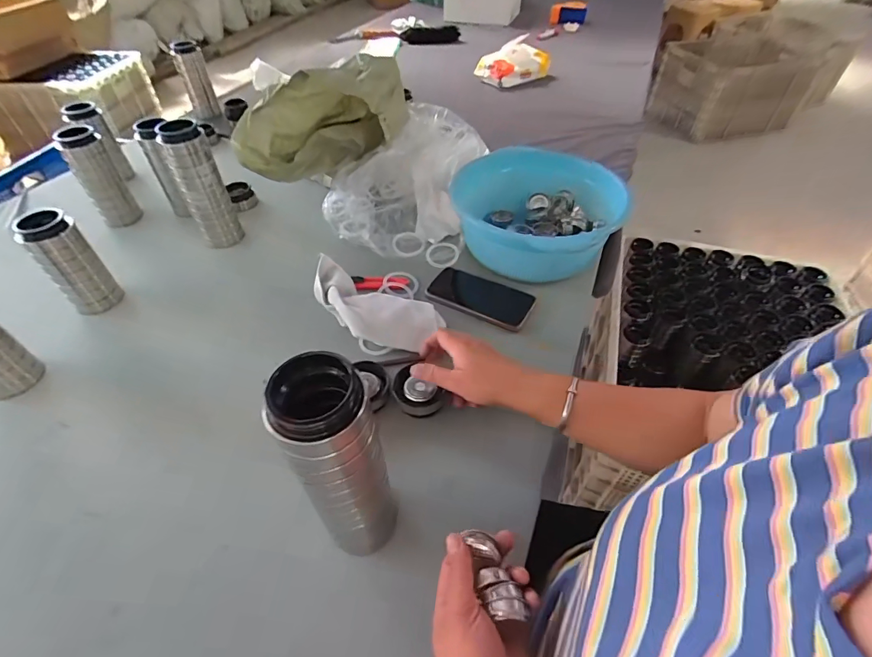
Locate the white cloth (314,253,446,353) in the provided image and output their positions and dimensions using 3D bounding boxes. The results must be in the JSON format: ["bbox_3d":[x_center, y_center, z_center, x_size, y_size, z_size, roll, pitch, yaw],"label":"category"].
[{"bbox_3d":[-0.102,-0.027,0.637,0.219,0.054,0.113,20,51,19],"label":"white cloth"}]

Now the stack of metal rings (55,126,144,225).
[{"bbox_3d":[-0.632,-0.281,0.811,0.067,0.168,0.058,-24,51,-20],"label":"stack of metal rings"}]

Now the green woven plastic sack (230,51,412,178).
[{"bbox_3d":[-0.205,-0.361,0.754,0.304,0.162,0.156,-21,48,7],"label":"green woven plastic sack"}]

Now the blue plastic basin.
[{"bbox_3d":[0.154,-0.193,0.747,0.282,0.124,0.282,0,47,0],"label":"blue plastic basin"}]

